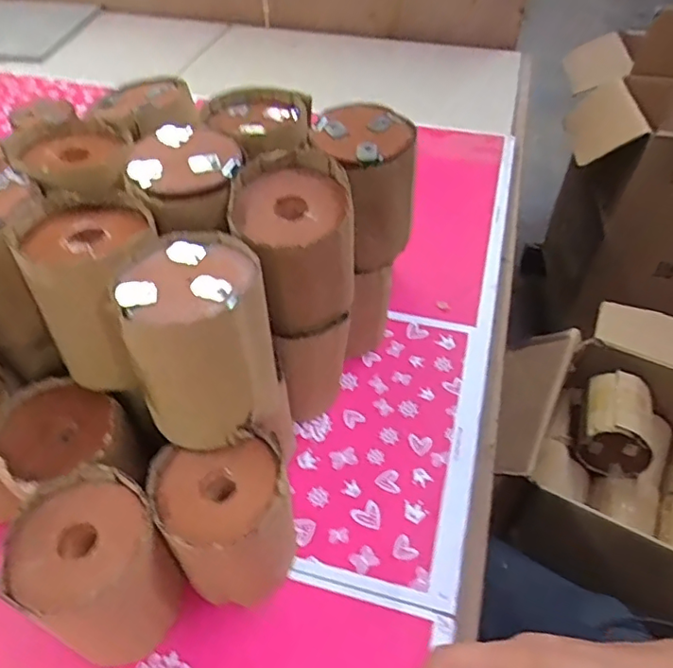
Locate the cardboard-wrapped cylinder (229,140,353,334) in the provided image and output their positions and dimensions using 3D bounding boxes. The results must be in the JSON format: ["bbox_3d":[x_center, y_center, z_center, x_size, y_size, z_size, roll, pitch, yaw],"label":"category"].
[{"bbox_3d":[-0.030,-0.058,0.403,0.081,0.110,0.089,-6,47,-7],"label":"cardboard-wrapped cylinder"}]

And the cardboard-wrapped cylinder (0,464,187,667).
[{"bbox_3d":[-0.149,0.154,0.361,0.089,0.103,0.083,1,47,-1],"label":"cardboard-wrapped cylinder"}]

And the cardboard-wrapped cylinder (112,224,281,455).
[{"bbox_3d":[-0.084,0.004,0.352,0.084,0.100,0.090,-13,49,-13],"label":"cardboard-wrapped cylinder"}]

